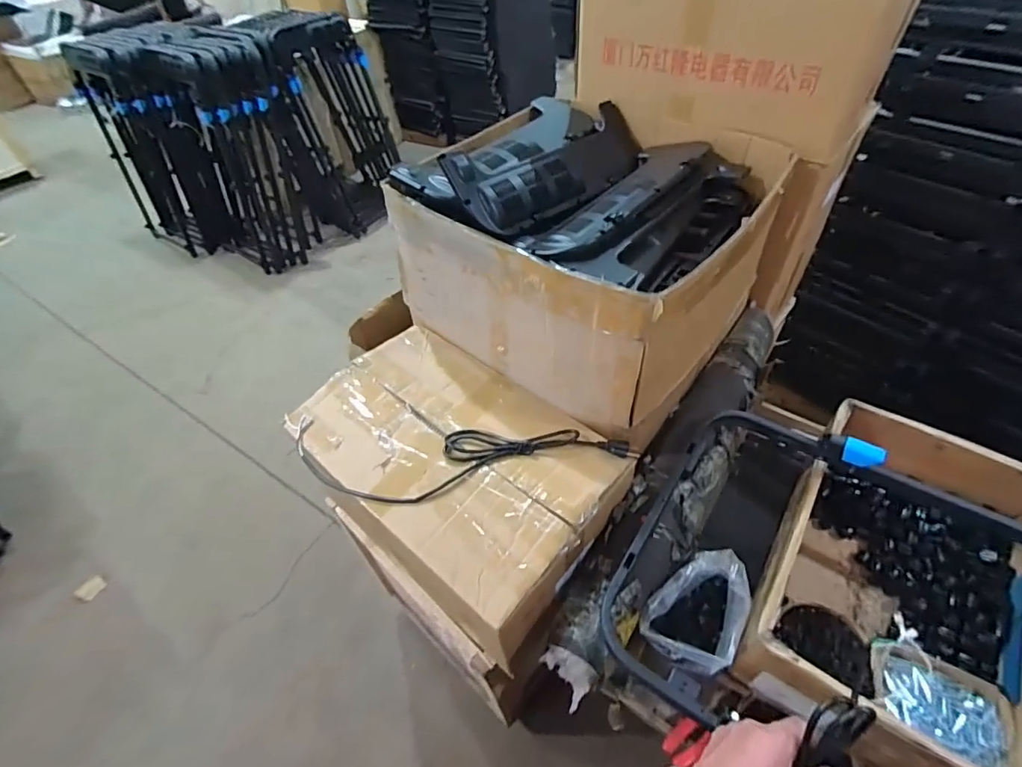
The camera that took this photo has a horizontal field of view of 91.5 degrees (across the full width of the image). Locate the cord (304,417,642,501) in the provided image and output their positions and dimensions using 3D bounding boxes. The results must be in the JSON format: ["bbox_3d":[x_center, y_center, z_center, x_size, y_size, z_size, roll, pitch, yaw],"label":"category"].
[{"bbox_3d":[-0.097,0.134,0.822,0.573,0.041,0.146,2,48,7],"label":"cord"}]

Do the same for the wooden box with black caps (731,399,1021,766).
[{"bbox_3d":[0.627,0.317,0.811,0.350,0.180,0.526,25,55,25],"label":"wooden box with black caps"}]

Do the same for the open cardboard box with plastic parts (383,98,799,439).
[{"bbox_3d":[0.156,-0.279,0.977,0.559,0.318,0.576,28,56,26],"label":"open cardboard box with plastic parts"}]

